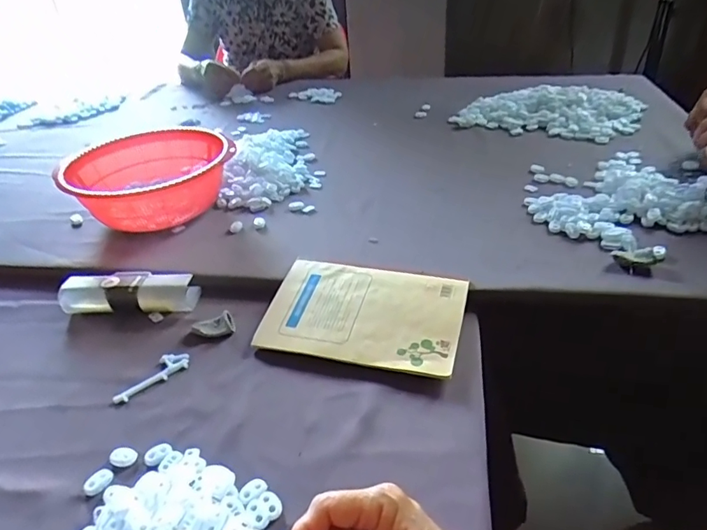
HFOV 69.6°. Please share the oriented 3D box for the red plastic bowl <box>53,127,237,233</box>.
[{"bbox_3d":[-0.283,-0.112,0.738,0.224,0.094,0.201,-22,38,-22],"label":"red plastic bowl"}]

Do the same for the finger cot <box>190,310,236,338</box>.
[{"bbox_3d":[-0.153,0.067,0.560,0.048,0.015,0.030,-6,35,0],"label":"finger cot"}]

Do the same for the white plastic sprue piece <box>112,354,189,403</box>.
[{"bbox_3d":[-0.203,0.111,0.510,0.078,0.005,0.027,-31,42,-32],"label":"white plastic sprue piece"}]

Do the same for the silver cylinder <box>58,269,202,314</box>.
[{"bbox_3d":[-0.266,0.033,0.603,0.162,0.036,0.047,-3,35,3],"label":"silver cylinder"}]

